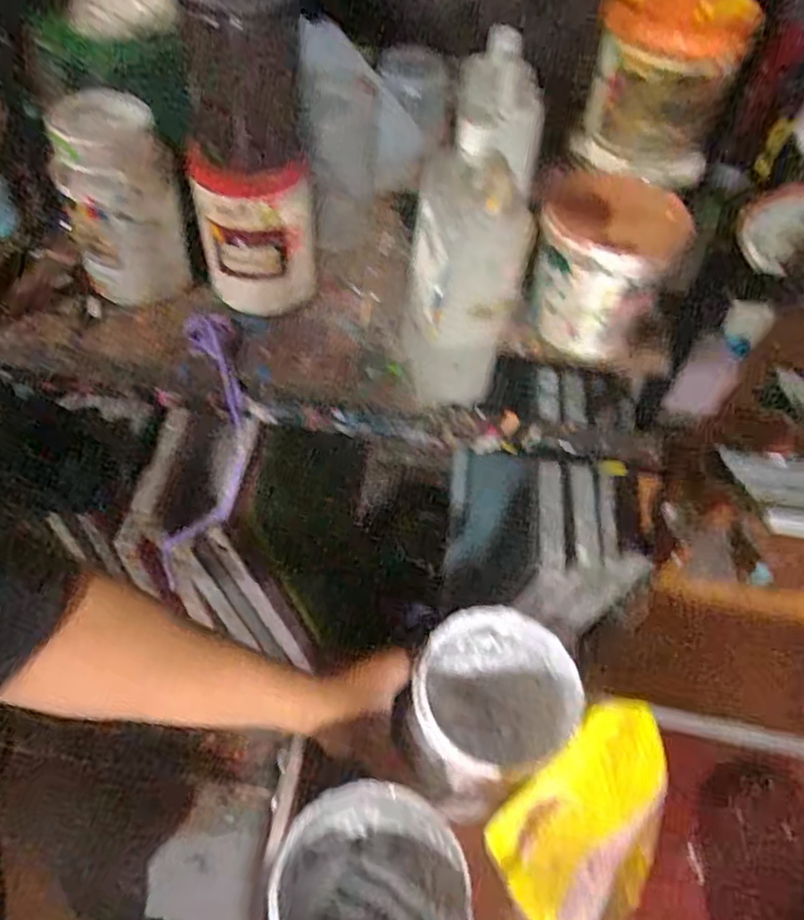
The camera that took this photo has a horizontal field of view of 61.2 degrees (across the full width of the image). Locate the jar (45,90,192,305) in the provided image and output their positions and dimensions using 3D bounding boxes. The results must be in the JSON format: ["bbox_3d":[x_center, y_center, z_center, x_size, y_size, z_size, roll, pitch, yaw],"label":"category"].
[{"bbox_3d":[-0.254,-0.227,0.624,0.095,0.167,0.094,2,53,-3],"label":"jar"}]

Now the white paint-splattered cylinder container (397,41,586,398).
[{"bbox_3d":[0.046,-0.141,0.564,0.079,0.210,0.092,2,53,-4],"label":"white paint-splattered cylinder container"}]

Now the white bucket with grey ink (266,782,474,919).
[{"bbox_3d":[-0.021,0.243,0.374,0.091,0.119,0.097,14,53,5],"label":"white bucket with grey ink"}]

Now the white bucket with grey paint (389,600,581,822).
[{"bbox_3d":[0.050,0.171,0.448,0.091,0.145,0.095,26,55,14],"label":"white bucket with grey paint"}]

